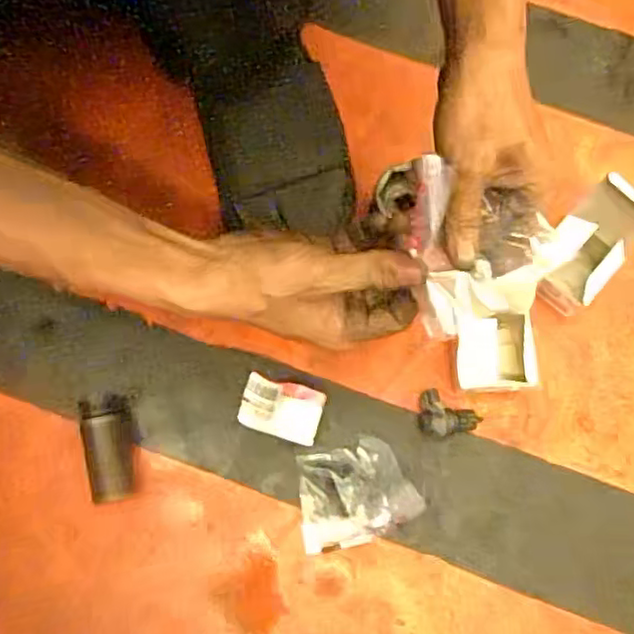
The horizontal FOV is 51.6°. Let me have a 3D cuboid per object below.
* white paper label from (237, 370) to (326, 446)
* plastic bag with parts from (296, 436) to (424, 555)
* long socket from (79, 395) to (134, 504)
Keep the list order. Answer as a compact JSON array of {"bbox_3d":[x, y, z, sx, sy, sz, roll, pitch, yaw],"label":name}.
[{"bbox_3d":[-0.029,0.070,0.507,0.064,0.010,0.041,15,78,15],"label":"white paper label"},{"bbox_3d":[0.026,0.133,0.496,0.087,0.030,0.071,-18,76,-5],"label":"plastic bag with parts"},{"bbox_3d":[-0.157,0.100,0.496,0.032,0.029,0.077,-10,75,-3],"label":"long socket"}]

